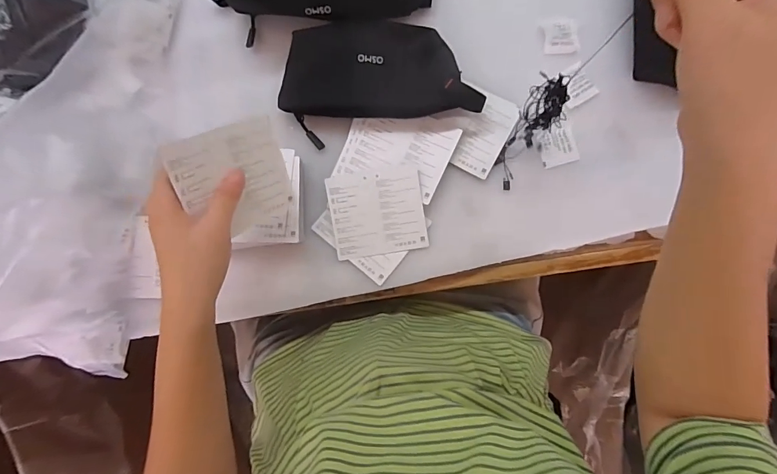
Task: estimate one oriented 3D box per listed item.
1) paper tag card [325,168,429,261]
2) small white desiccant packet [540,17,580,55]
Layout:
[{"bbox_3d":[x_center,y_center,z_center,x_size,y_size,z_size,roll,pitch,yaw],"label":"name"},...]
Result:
[{"bbox_3d":[-0.011,-0.025,0.425,0.098,0.004,0.089,-8,95,4],"label":"paper tag card"},{"bbox_3d":[0.195,-0.227,0.446,0.040,0.006,0.040,-7,87,0],"label":"small white desiccant packet"}]

